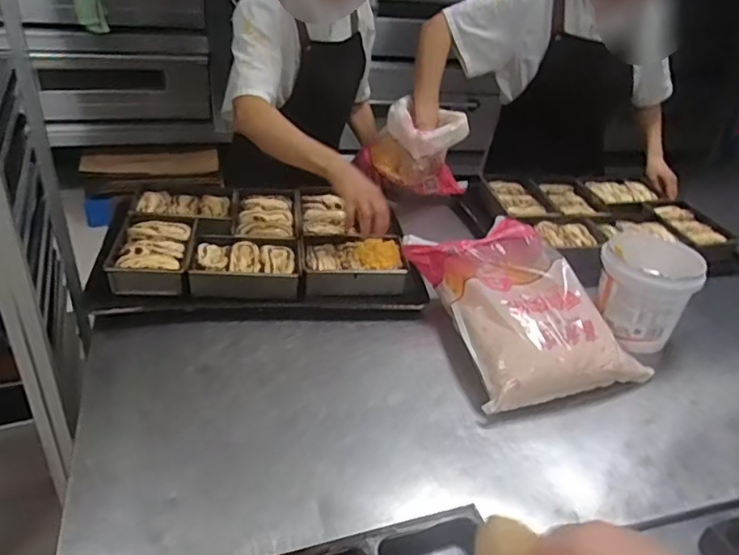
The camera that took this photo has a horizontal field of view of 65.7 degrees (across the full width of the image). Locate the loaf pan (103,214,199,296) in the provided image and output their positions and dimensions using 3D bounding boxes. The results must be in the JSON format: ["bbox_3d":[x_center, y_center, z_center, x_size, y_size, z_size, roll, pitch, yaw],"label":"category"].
[{"bbox_3d":[-0.394,-0.039,1.046,0.142,0.061,0.208,2,34,-7],"label":"loaf pan"}]

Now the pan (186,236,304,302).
[{"bbox_3d":[-0.226,-0.017,1.051,0.193,0.063,0.140,-3,35,-14],"label":"pan"}]

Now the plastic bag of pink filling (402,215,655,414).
[{"bbox_3d":[0.263,0.044,0.992,0.302,0.139,0.347,-6,36,-19],"label":"plastic bag of pink filling"}]

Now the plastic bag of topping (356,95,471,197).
[{"bbox_3d":[0.108,-0.313,1.369,0.149,0.203,0.247,-17,41,-31],"label":"plastic bag of topping"}]

